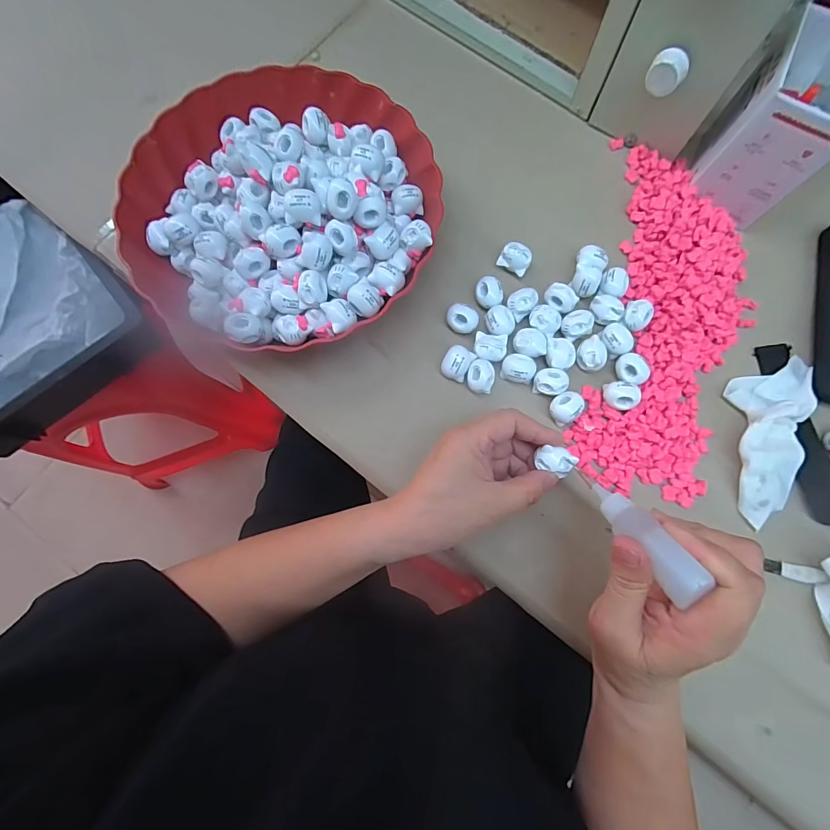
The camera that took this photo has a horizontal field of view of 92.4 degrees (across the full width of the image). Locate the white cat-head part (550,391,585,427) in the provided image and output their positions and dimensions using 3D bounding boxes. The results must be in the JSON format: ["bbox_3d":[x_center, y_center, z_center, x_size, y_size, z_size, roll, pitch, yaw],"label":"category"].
[{"bbox_3d":[0.116,-0.006,0.306,0.022,0.014,0.022,0,79,-1],"label":"white cat-head part"}]

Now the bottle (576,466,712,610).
[{"bbox_3d":[0.121,0.062,0.222,0.017,0.088,0.017,-20,121,-5],"label":"bottle"}]

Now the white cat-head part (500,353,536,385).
[{"bbox_3d":[0.082,-0.037,0.315,0.025,0.015,0.020,11,79,1],"label":"white cat-head part"}]

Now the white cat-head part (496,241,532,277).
[{"bbox_3d":[0.084,-0.130,0.333,0.025,0.018,0.018,29,80,5],"label":"white cat-head part"}]

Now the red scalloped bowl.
[{"bbox_3d":[-0.106,-0.171,0.312,0.241,0.056,0.234,0,79,-1],"label":"red scalloped bowl"}]

